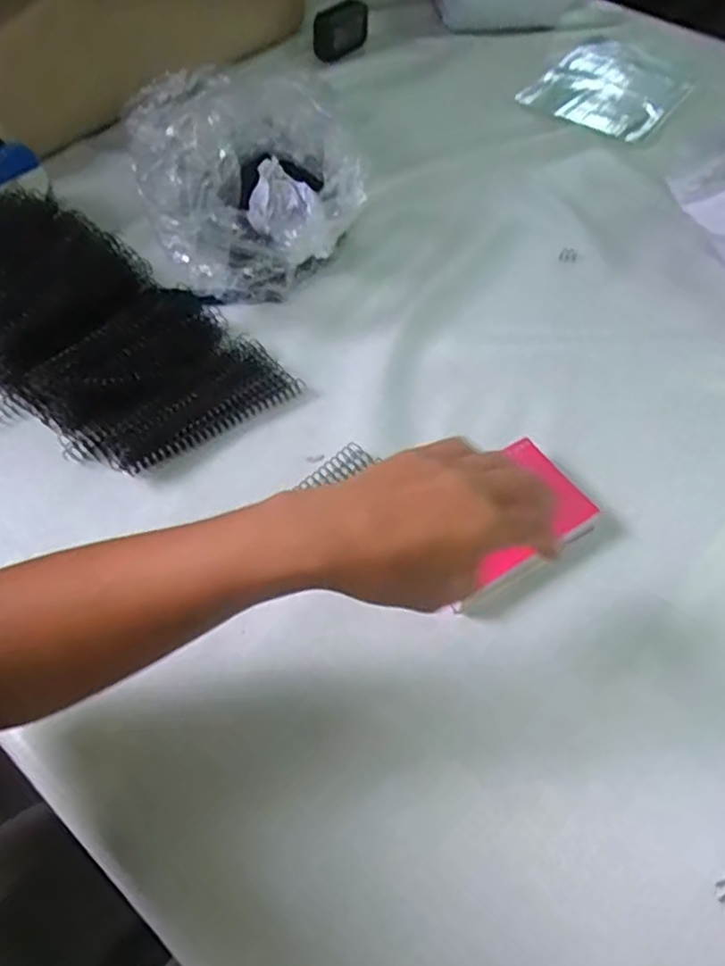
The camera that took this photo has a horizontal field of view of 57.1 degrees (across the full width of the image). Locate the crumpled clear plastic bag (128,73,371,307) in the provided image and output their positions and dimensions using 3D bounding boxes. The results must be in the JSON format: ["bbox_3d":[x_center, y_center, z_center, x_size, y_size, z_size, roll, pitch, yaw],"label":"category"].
[{"bbox_3d":[-0.098,-0.254,0.597,0.187,0.126,0.178,-18,57,-14],"label":"crumpled clear plastic bag"}]

